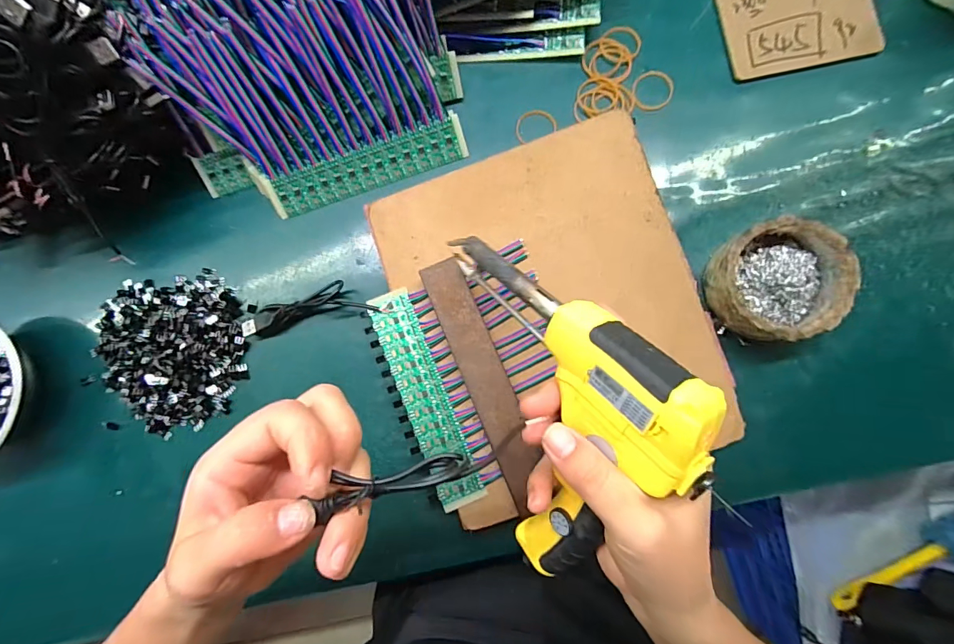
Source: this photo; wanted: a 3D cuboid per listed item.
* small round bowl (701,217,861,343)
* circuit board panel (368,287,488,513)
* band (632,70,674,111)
[{"bbox_3d":[0.213,-0.029,0.294,0.084,0.040,0.079,0,85,4],"label":"small round bowl"},{"bbox_3d":[-0.039,0.055,0.305,0.032,0.004,0.164,-22,82,-4],"label":"circuit board panel"},{"bbox_3d":[0.142,-0.187,0.330,0.031,0.004,0.037,34,88,6],"label":"band"}]

